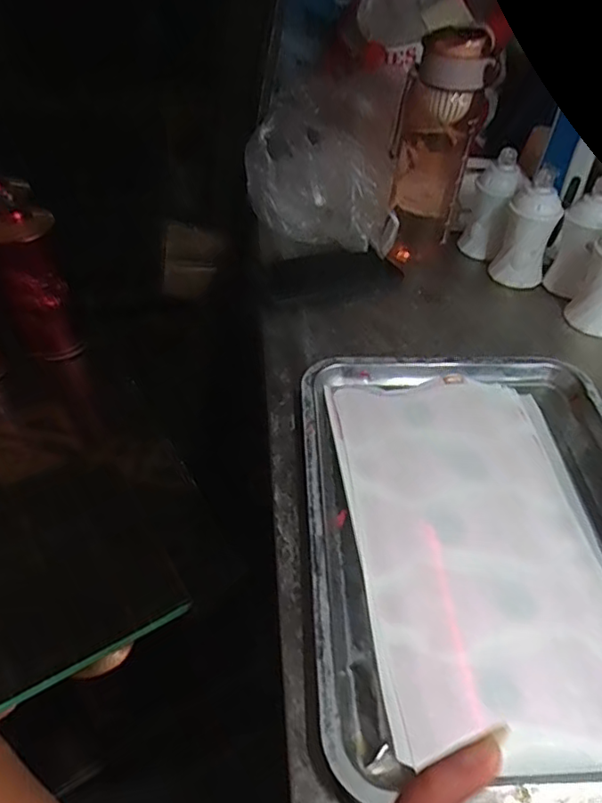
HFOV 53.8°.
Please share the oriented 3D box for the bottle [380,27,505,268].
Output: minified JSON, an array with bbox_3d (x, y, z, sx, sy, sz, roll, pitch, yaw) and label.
[{"bbox_3d":[0.140,-0.255,0.627,0.087,0.224,0.075,8,46,8],"label":"bottle"}]

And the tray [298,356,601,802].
[{"bbox_3d":[0.130,0.089,0.427,0.248,0.035,0.335,-1,45,-1],"label":"tray"}]

